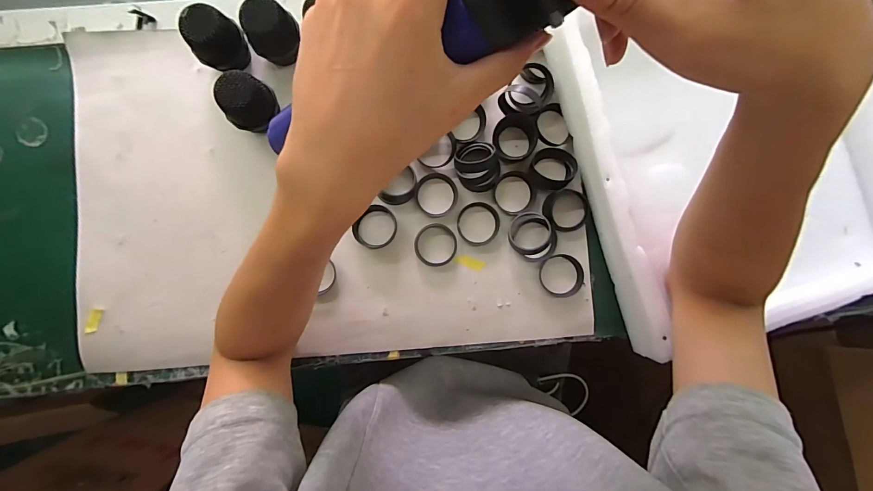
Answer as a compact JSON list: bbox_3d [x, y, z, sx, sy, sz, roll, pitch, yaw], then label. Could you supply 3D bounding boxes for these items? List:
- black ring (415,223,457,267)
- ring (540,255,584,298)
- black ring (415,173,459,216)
[{"bbox_3d":[-0.001,-0.001,0.381,0.044,0.004,0.044,0,88,-2],"label":"black ring"},{"bbox_3d":[0.129,0.031,0.378,0.045,0.009,0.044,0,88,-2],"label":"ring"},{"bbox_3d":[0.000,-0.052,0.379,0.044,0.008,0.043,0,88,-2],"label":"black ring"}]

